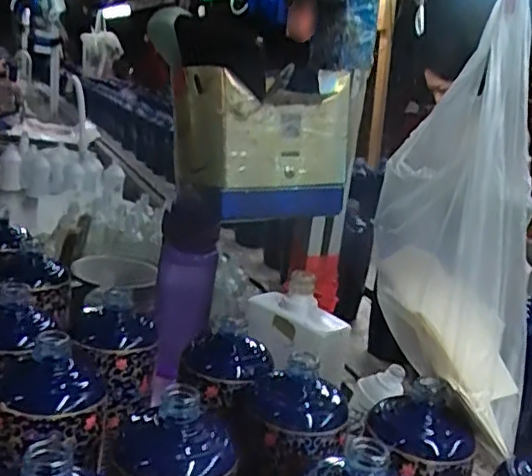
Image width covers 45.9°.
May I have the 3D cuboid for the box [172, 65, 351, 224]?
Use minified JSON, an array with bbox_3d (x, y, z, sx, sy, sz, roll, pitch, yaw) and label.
[{"bbox_3d":[-0.007,-0.097,0.620,0.154,0.137,0.111,-5,18,-35],"label":"box"}]

